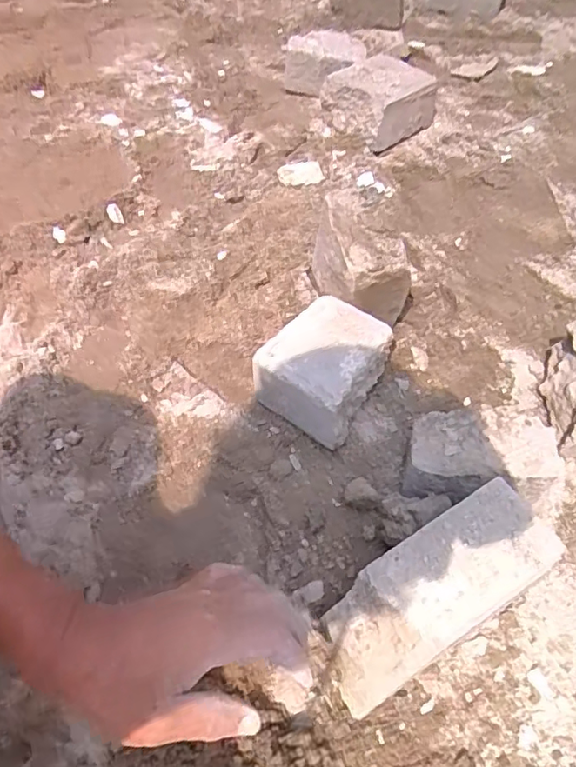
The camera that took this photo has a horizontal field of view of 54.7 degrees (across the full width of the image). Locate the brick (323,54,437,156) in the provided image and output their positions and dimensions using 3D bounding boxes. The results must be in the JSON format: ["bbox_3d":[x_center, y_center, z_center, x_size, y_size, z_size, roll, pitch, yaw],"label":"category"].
[{"bbox_3d":[0.117,-0.369,0.720,0.101,0.068,0.116,-37,64,-19],"label":"brick"}]

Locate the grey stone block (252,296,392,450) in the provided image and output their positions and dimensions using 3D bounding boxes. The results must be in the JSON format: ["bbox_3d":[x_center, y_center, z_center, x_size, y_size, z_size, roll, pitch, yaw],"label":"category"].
[{"bbox_3d":[0.033,-0.013,0.501,0.092,0.070,0.115,29,64,19],"label":"grey stone block"}]

